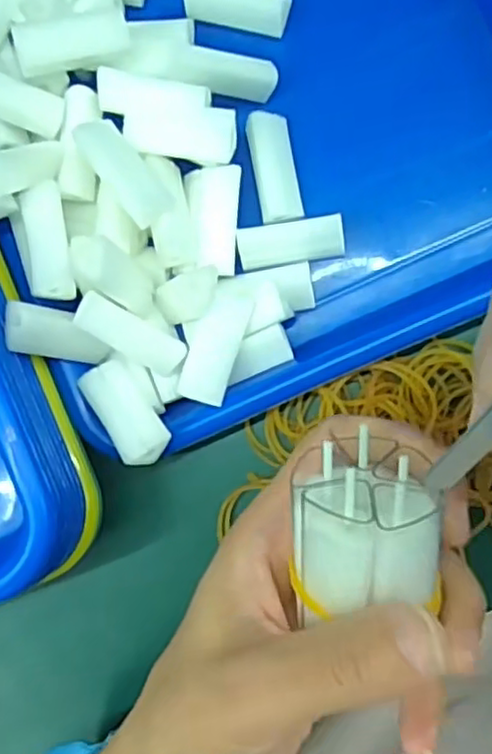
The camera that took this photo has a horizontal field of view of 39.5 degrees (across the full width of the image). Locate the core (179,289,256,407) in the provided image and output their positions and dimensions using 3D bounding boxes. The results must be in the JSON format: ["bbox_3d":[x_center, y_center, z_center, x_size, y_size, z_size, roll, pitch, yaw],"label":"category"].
[{"bbox_3d":[-0.011,-0.012,0.287,0.019,0.013,0.047,18,90,9],"label":"core"}]

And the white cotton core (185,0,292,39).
[{"bbox_3d":[-0.005,-0.165,0.305,0.046,0.012,0.016,15,89,9],"label":"white cotton core"}]

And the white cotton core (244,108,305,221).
[{"bbox_3d":[0.012,-0.092,0.298,0.018,0.015,0.047,-10,86,8],"label":"white cotton core"}]

